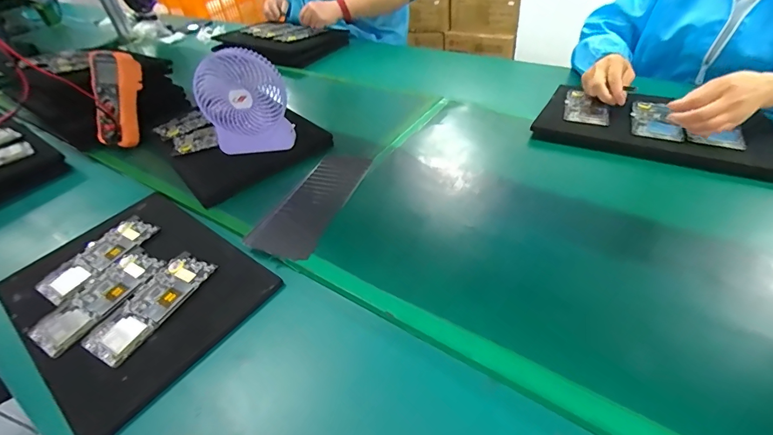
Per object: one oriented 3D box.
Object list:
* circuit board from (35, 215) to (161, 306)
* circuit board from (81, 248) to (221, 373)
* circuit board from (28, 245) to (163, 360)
[{"bbox_3d":[-0.414,0.056,0.559,0.070,0.012,0.154,16,47,24],"label":"circuit board"},{"bbox_3d":[-0.296,0.106,0.489,0.066,0.005,0.156,15,47,23],"label":"circuit board"},{"bbox_3d":[-0.373,0.102,0.503,0.070,0.004,0.155,15,47,23],"label":"circuit board"}]

